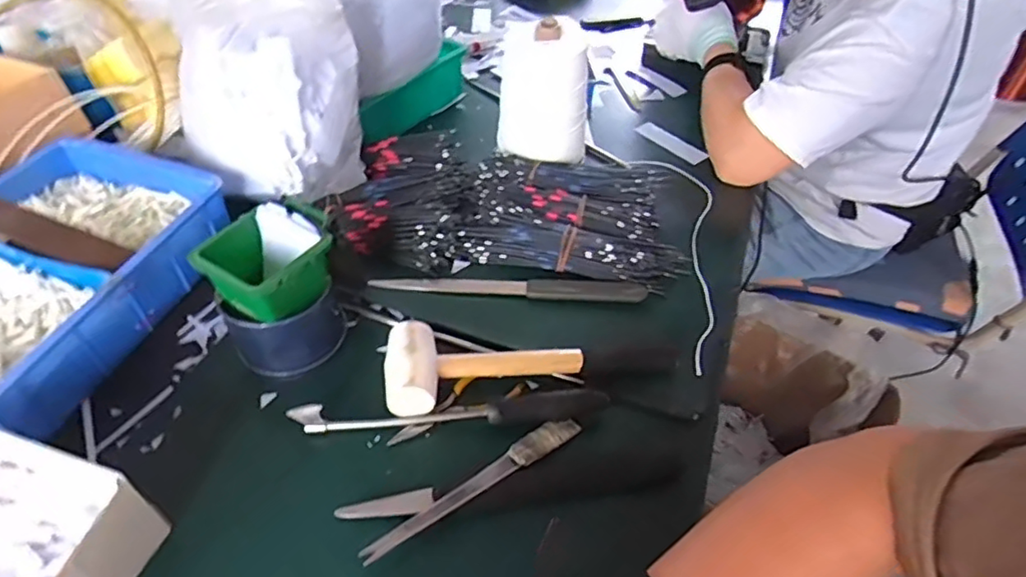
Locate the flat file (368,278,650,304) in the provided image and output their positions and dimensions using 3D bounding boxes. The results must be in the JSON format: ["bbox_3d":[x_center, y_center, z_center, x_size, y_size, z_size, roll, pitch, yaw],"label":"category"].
[{"bbox_3d":[-0.003,-0.001,0.622,0.276,0.012,0.029,4,46,1],"label":"flat file"}]

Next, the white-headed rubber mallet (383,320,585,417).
[{"bbox_3d":[-0.024,0.068,0.531,0.175,0.048,0.090,-3,47,-6],"label":"white-headed rubber mallet"}]

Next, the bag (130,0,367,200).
[{"bbox_3d":[-0.307,-0.284,0.688,0.178,0.208,0.347,-23,52,-22],"label":"bag"}]

